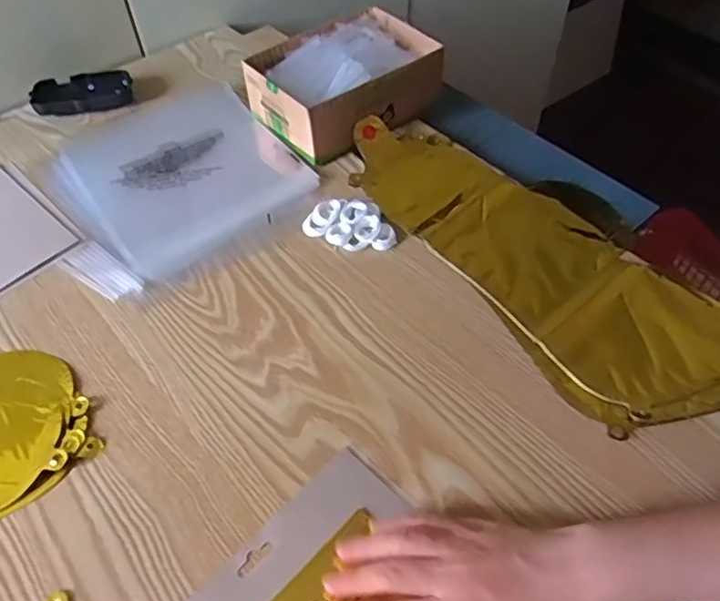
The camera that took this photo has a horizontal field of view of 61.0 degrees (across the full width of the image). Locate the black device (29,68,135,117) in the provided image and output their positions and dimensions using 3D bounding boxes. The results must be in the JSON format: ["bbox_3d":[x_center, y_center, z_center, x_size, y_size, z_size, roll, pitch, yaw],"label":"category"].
[{"bbox_3d":[-0.320,-0.240,0.707,0.106,0.026,0.044,-10,52,-7],"label":"black device"}]

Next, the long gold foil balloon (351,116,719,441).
[{"bbox_3d":[0.162,-0.045,0.544,0.165,0.018,0.423,-29,57,-20],"label":"long gold foil balloon"}]

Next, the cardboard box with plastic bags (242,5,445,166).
[{"bbox_3d":[-0.015,-0.242,0.679,0.188,0.076,0.141,-34,59,-23],"label":"cardboard box with plastic bags"}]

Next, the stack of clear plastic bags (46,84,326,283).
[{"bbox_3d":[-0.188,-0.135,0.633,0.218,0.012,0.250,-33,58,-22],"label":"stack of clear plastic bags"}]

